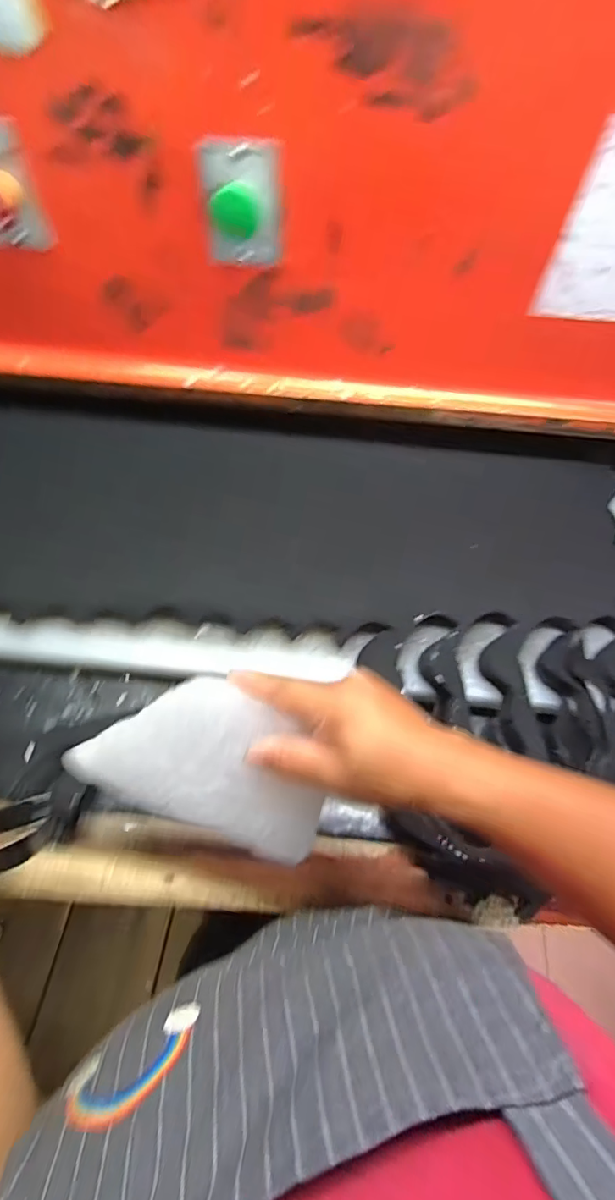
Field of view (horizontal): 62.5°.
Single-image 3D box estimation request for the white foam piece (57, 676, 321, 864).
[{"bbox_3d":[-0.078,0.108,0.351,0.184,0.015,0.113,18,106,10],"label":"white foam piece"}]

